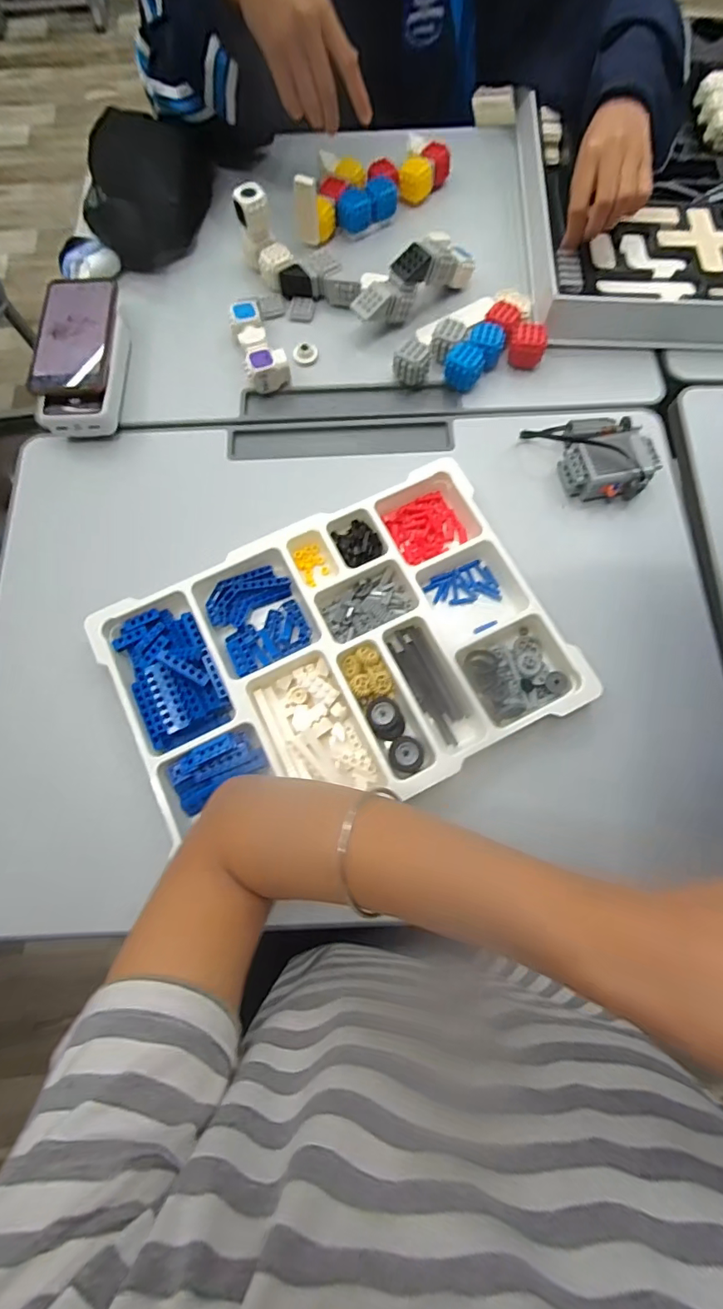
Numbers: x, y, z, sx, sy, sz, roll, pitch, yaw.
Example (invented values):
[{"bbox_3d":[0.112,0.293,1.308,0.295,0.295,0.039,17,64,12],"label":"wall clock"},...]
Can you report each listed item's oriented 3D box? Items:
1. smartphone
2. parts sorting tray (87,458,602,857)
[{"bbox_3d":[-0.305,-0.341,0.524,0.077,0.011,0.155,-1,72,-6],"label":"smartphone"},{"bbox_3d":[-0.020,-0.001,0.437,0.370,0.032,0.256,-24,74,-10],"label":"parts sorting tray"}]

